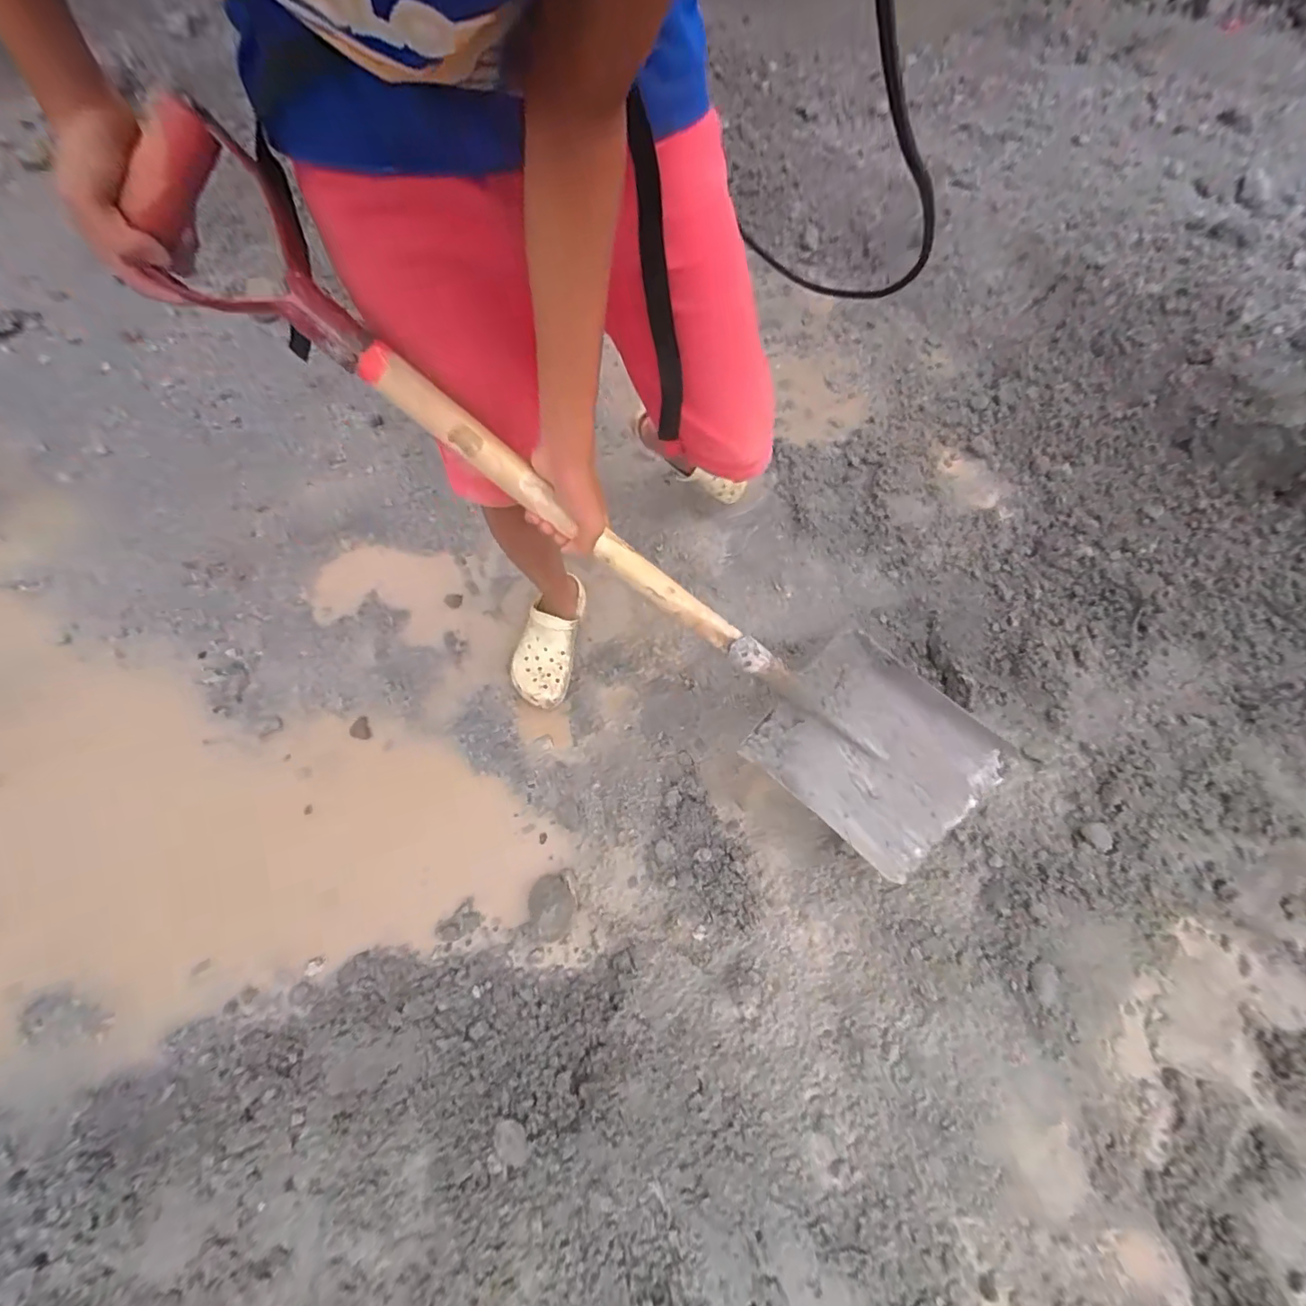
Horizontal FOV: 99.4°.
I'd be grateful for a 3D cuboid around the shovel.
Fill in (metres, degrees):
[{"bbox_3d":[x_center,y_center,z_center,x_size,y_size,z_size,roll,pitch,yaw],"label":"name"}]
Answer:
[{"bbox_3d":[0.025,-0.057,0.570,0.981,0.201,0.217,36,59,-28],"label":"shovel"}]

